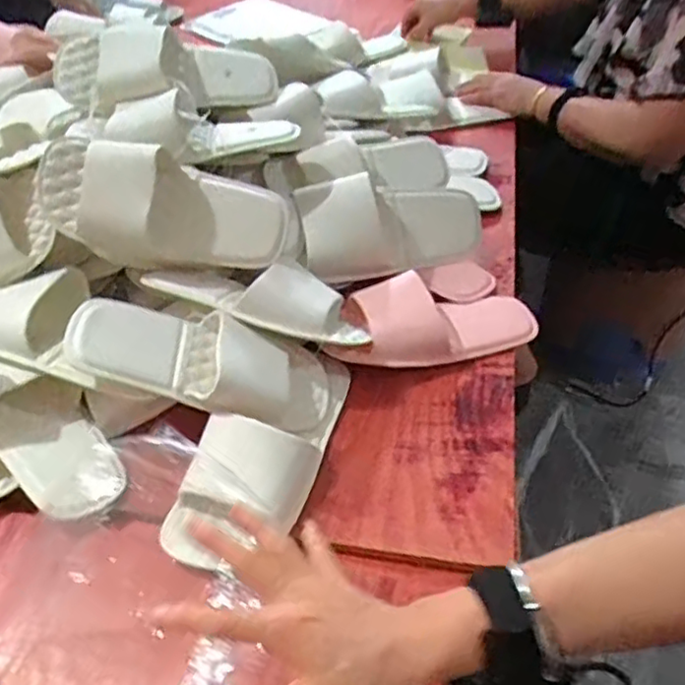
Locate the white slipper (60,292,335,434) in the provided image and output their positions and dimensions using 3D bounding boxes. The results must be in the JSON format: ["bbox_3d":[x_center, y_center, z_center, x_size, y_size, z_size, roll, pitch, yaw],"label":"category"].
[{"bbox_3d":[-0.120,0.013,0.589,0.239,0.054,0.091,17,47,-10],"label":"white slipper"}]

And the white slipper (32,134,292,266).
[{"bbox_3d":[-0.170,-0.129,0.623,0.231,0.111,0.068,7,12,3],"label":"white slipper"}]

